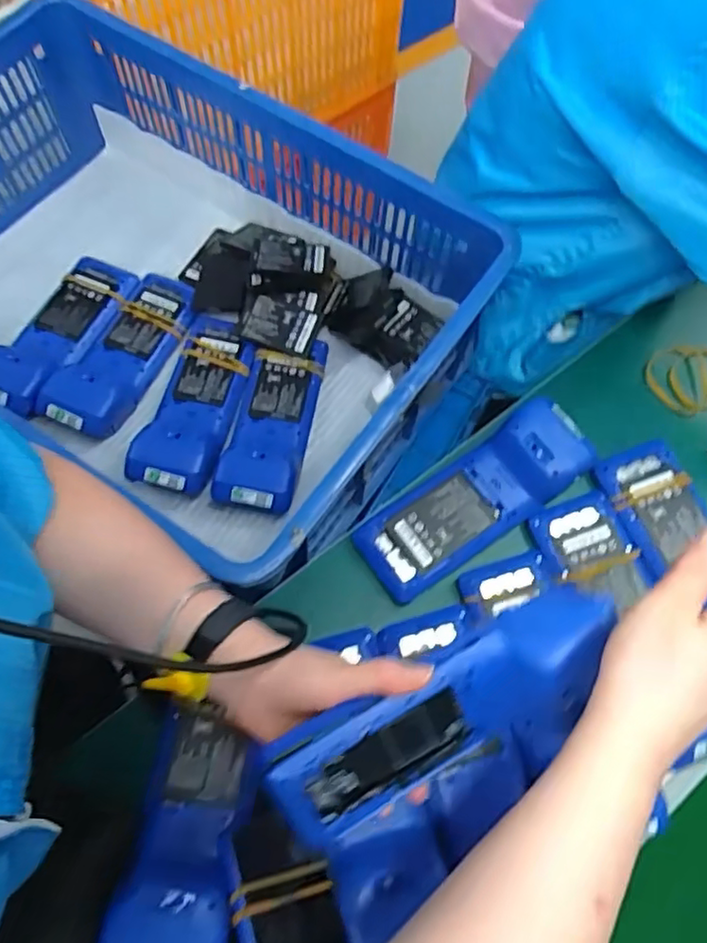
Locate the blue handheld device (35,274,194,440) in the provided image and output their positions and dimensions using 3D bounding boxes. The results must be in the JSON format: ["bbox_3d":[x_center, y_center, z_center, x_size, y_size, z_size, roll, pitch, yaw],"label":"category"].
[{"bbox_3d":[-0.255,-0.139,0.698,0.085,0.042,0.221,24,69,8],"label":"blue handheld device"}]

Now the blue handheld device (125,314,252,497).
[{"bbox_3d":[-0.169,-0.080,0.672,0.079,0.044,0.223,9,68,2],"label":"blue handheld device"}]

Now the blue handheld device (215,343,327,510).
[{"bbox_3d":[-0.085,-0.059,0.670,0.080,0.052,0.209,10,68,2],"label":"blue handheld device"}]

